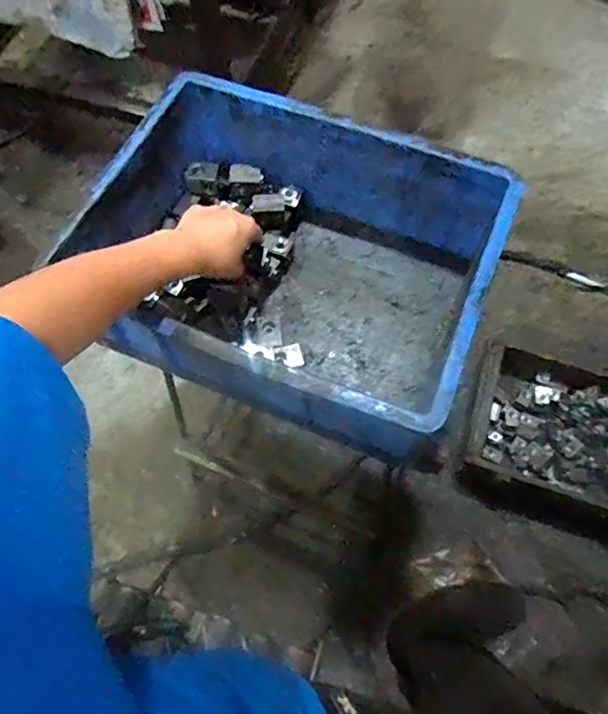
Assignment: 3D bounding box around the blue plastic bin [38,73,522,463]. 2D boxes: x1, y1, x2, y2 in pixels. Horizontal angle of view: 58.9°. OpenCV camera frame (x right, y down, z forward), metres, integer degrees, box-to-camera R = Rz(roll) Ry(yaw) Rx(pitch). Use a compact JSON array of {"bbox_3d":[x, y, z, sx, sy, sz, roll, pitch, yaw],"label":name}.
[{"bbox_3d":[-0.026,-0.109,0.588,0.422,0.156,0.312,21,68,10],"label":"blue plastic bin"}]

